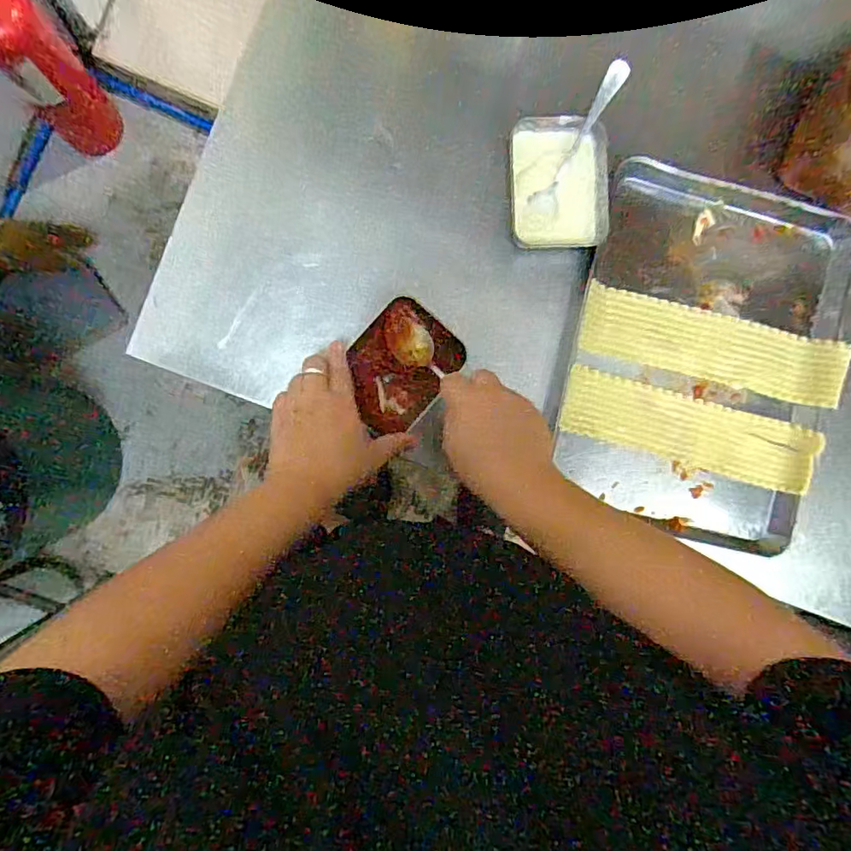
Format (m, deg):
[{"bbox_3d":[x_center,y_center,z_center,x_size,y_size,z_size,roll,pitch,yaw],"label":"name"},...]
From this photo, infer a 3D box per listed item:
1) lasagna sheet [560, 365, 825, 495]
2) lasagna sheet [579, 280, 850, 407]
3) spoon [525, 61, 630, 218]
[{"bbox_3d":[0.302,0.006,0.643,0.292,0.040,0.075,16,88,-6],"label":"lasagna sheet"},{"bbox_3d":[0.325,-0.094,0.636,0.304,0.033,0.082,13,89,-6],"label":"lasagna sheet"},{"bbox_3d":[0.161,-0.299,0.587,0.030,0.013,0.158,28,108,-5],"label":"spoon"}]

